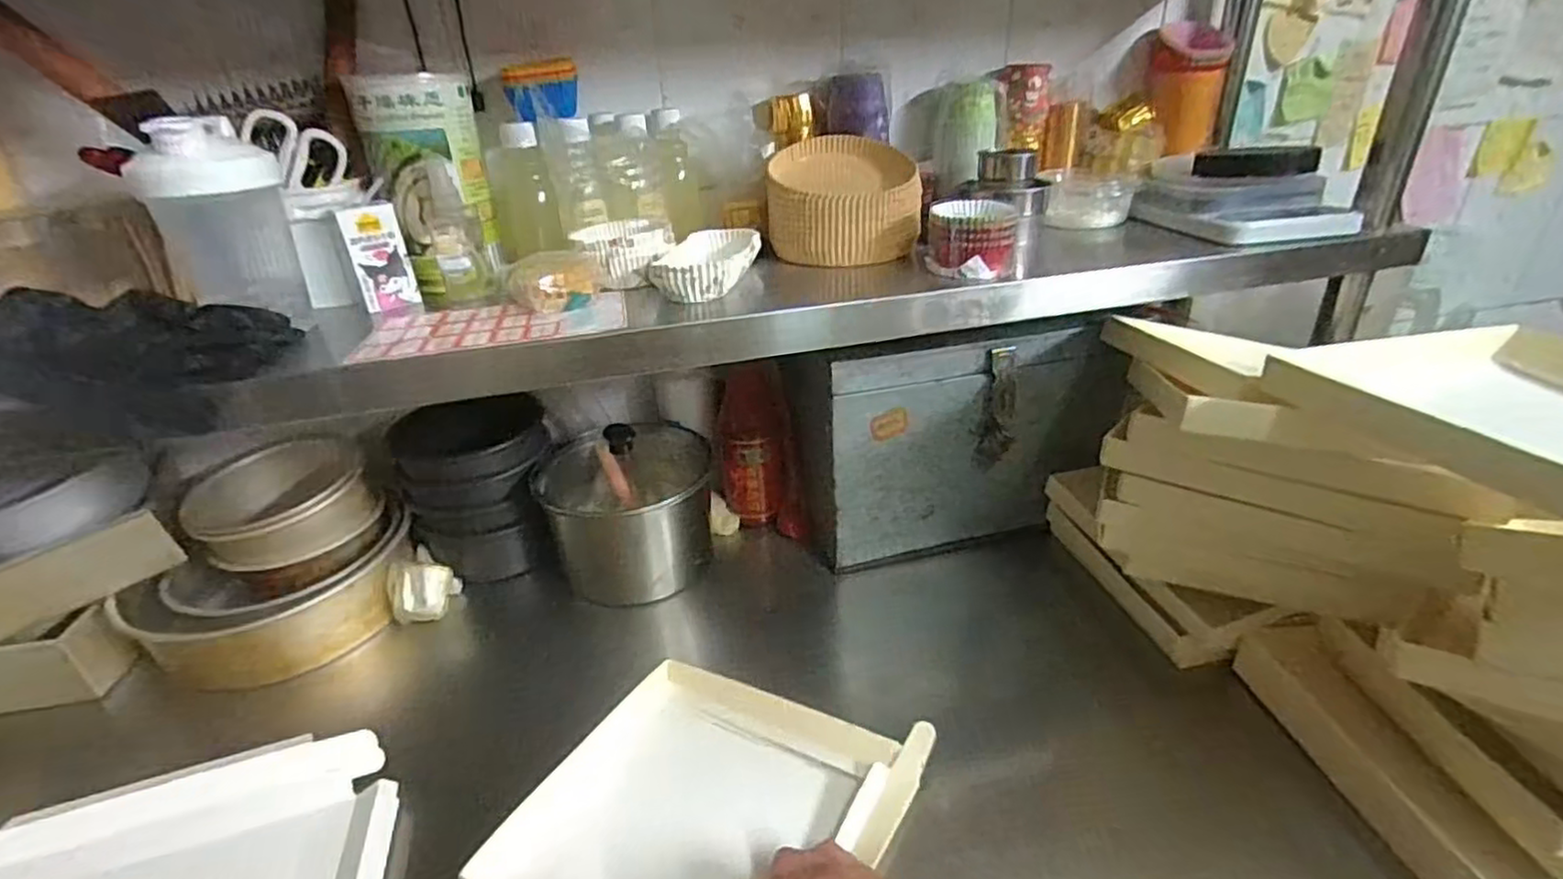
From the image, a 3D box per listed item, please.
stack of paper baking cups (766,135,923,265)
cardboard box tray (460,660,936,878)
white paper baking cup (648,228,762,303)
[{"bbox_3d":[0.061,-0.240,0.701,0.149,0.092,0.129,-2,29,1],"label":"stack of paper baking cups"},{"bbox_3d":[-0.055,0.277,0.508,0.243,0.036,0.244,15,34,28],"label":"cardboard box tray"},{"bbox_3d":[-0.065,-0.162,0.633,0.076,0.029,0.136,2,30,8],"label":"white paper baking cup"}]

